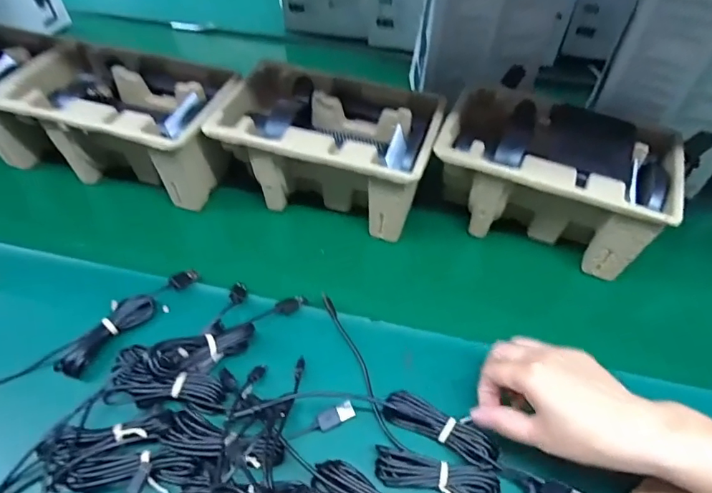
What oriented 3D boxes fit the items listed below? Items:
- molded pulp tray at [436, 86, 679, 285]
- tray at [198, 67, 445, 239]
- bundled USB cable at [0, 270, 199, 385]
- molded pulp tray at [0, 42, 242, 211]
[{"bbox_3d":[0.203,-0.069,0.504,0.222,0.106,0.138,18,48,16],"label":"molded pulp tray"},{"bbox_3d":[-0.029,-0.105,0.527,0.227,0.108,0.146,13,47,12],"label":"tray"},{"bbox_3d":[-0.261,0.089,0.406,0.260,0.022,0.057,-23,50,-21],"label":"bundled USB cable"},{"bbox_3d":[-0.250,-0.138,0.546,0.229,0.112,0.145,13,47,12],"label":"molded pulp tray"}]

